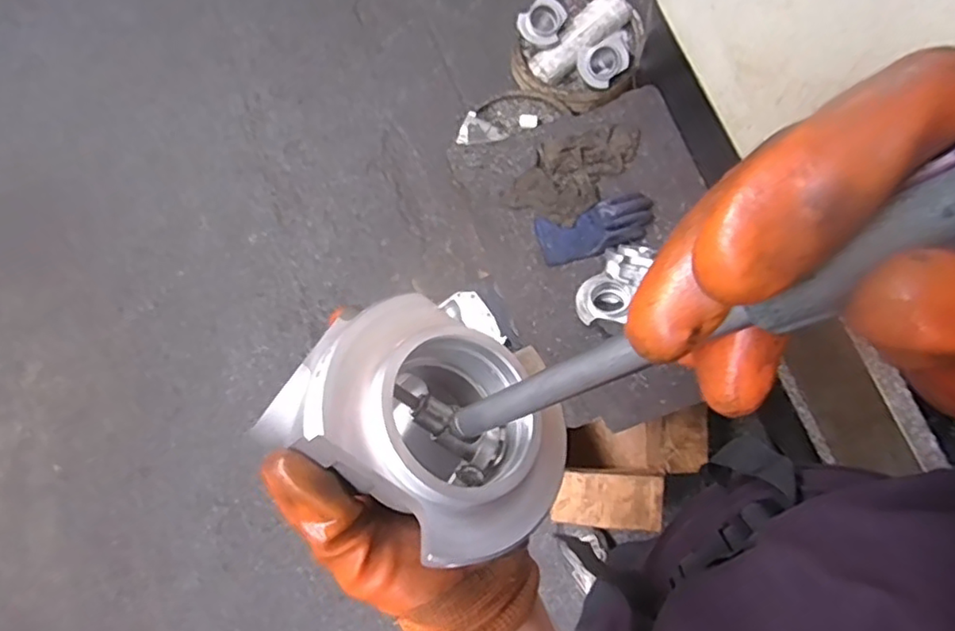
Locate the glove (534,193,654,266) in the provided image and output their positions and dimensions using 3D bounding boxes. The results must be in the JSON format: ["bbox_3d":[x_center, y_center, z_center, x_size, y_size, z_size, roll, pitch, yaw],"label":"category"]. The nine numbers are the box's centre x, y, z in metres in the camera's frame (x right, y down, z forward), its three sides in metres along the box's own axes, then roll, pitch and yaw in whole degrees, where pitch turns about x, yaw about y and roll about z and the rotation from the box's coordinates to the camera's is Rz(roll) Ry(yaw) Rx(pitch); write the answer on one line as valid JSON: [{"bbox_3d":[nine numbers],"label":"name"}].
[{"bbox_3d":[0.236,-0.176,1.206,0.237,0.033,0.110,-18,75,2],"label":"glove"}]

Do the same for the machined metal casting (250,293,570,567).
[{"bbox_3d":[-0.025,0.052,0.274,0.114,0.077,0.090,43,57,-2],"label":"machined metal casting"}]

